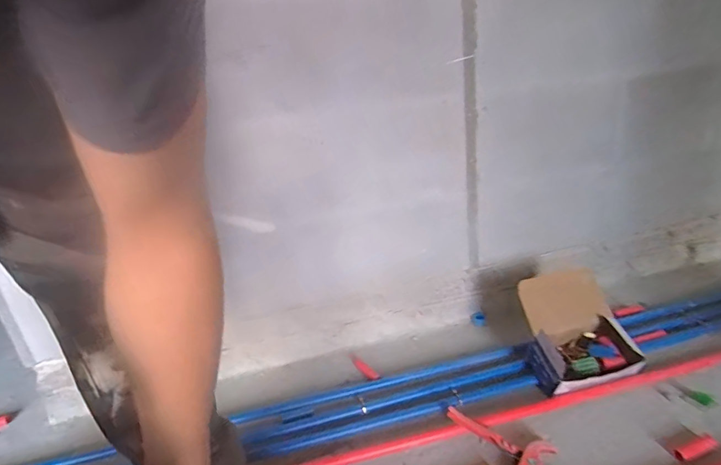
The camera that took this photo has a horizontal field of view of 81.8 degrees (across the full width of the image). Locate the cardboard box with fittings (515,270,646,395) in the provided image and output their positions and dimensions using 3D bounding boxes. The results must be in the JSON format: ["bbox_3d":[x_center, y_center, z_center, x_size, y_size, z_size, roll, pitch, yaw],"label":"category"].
[{"bbox_3d":[0.428,0.202,0.861,0.194,0.176,0.215,-10,21,-6],"label":"cardboard box with fittings"}]

